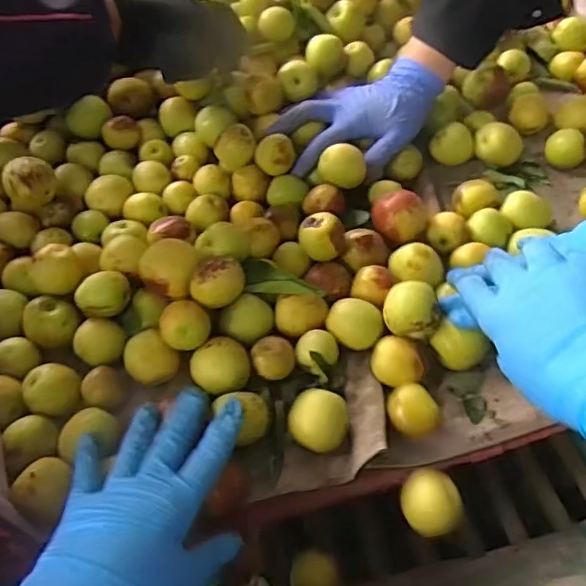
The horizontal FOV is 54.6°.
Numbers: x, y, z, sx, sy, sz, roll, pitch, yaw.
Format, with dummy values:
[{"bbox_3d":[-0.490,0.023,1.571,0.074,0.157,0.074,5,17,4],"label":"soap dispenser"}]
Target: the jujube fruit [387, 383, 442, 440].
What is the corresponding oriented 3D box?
[{"bbox_3d":[0.079,0.079,0.371,0.033,0.027,0.029,4,45,10],"label":"jujube fruit"}]

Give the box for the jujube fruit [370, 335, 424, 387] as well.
[{"bbox_3d":[0.071,0.048,0.391,0.033,0.025,0.030,-3,44,3],"label":"jujube fruit"}]

